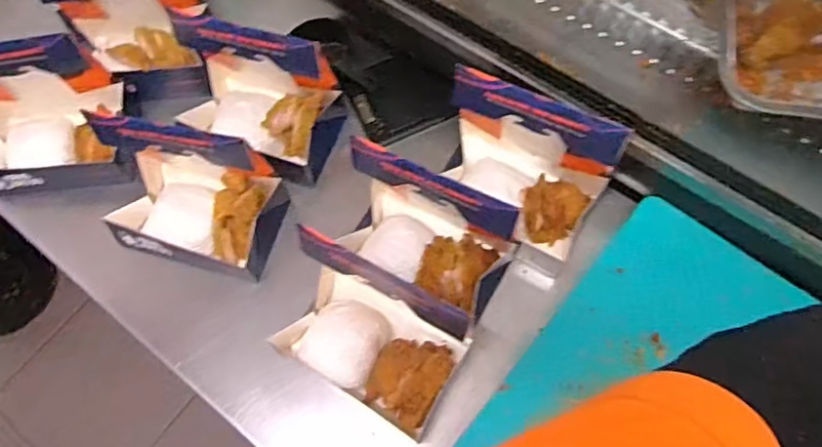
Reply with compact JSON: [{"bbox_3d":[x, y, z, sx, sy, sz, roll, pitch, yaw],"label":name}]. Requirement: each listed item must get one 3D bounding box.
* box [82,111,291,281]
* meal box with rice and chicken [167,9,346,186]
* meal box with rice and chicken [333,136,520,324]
[{"bbox_3d":[-0.245,-0.032,0.639,0.178,0.134,0.110,11,68,8],"label":"box"},{"bbox_3d":[-0.183,-0.146,0.686,0.175,0.146,0.122,16,69,10],"label":"meal box with rice and chicken"},{"bbox_3d":[0.014,0.012,0.607,0.171,0.149,0.110,19,69,11],"label":"meal box with rice and chicken"}]

